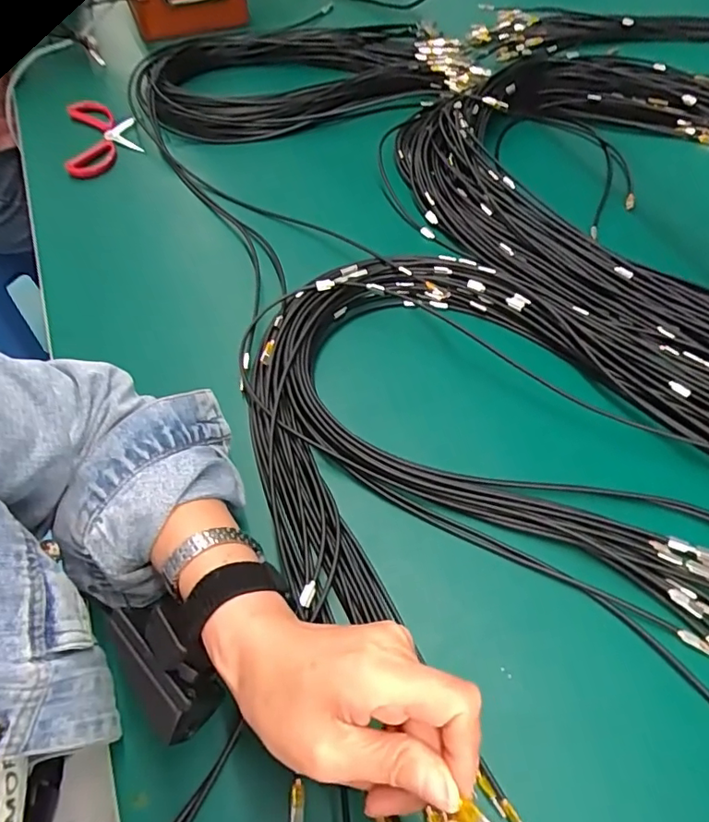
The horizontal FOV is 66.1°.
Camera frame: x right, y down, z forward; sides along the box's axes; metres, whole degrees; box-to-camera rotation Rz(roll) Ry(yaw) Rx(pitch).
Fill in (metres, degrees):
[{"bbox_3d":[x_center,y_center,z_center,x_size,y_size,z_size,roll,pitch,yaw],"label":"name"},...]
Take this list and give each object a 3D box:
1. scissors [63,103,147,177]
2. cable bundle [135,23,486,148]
[{"bbox_3d":[-0.322,-0.352,0.694,0.086,0.018,0.150,-13,57,-9],"label":"scissors"},{"bbox_3d":[-0.070,-0.476,0.754,0.457,0.030,0.256,-16,58,-11],"label":"cable bundle"}]

